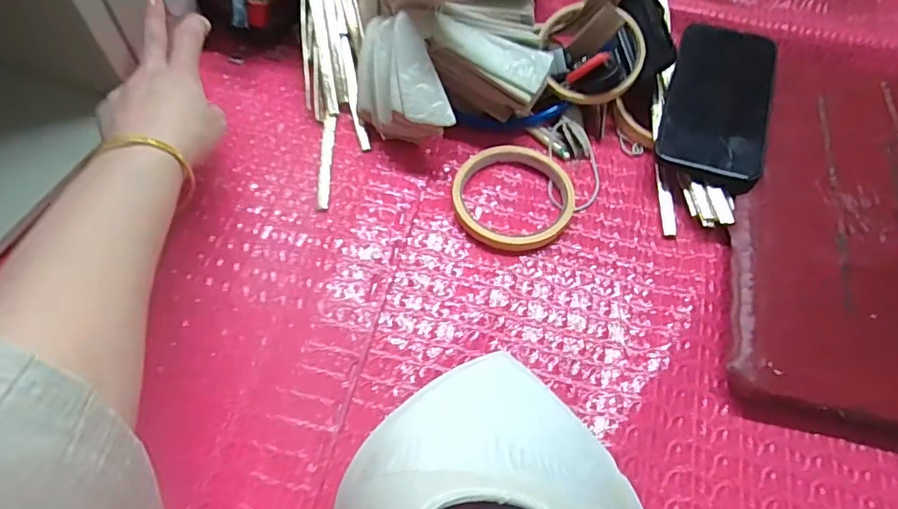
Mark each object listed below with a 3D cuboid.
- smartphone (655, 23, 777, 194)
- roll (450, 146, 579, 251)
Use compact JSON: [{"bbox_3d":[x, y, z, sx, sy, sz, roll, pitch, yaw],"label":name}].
[{"bbox_3d":[0.215,-0.122,0.441,0.076,0.015,0.169,13,59,17],"label":"smartphone"},{"bbox_3d":[0.046,-0.046,0.411,0.089,0.013,0.091,1,58,-1],"label":"roll"}]

